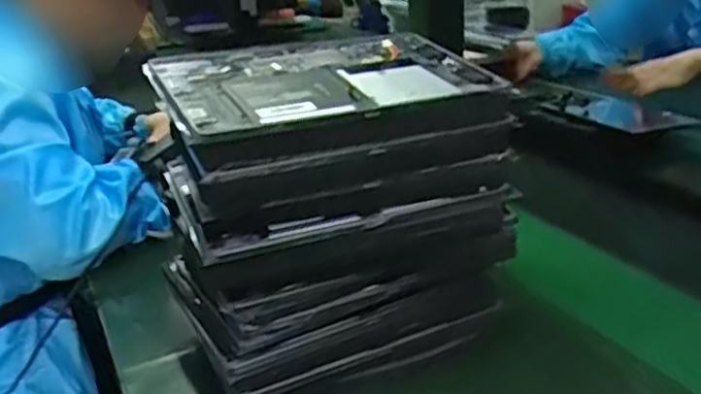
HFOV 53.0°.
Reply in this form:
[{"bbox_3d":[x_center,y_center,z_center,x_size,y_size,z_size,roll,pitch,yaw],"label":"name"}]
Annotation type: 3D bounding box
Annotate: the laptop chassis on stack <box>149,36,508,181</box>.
[{"bbox_3d":[-0.020,-0.090,0.581,0.260,0.030,0.174,-12,36,-23],"label":"laptop chassis on stack"}]

